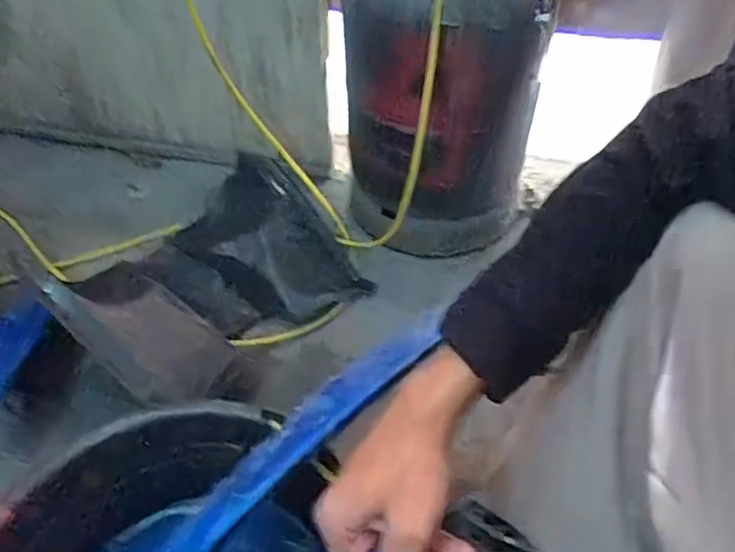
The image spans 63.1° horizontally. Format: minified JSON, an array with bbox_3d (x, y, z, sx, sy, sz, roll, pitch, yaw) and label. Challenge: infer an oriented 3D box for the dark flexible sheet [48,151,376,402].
[{"bbox_3d":[-0.205,0.000,0.863,0.398,0.142,0.219,-33,54,-26],"label":"dark flexible sheet"}]

